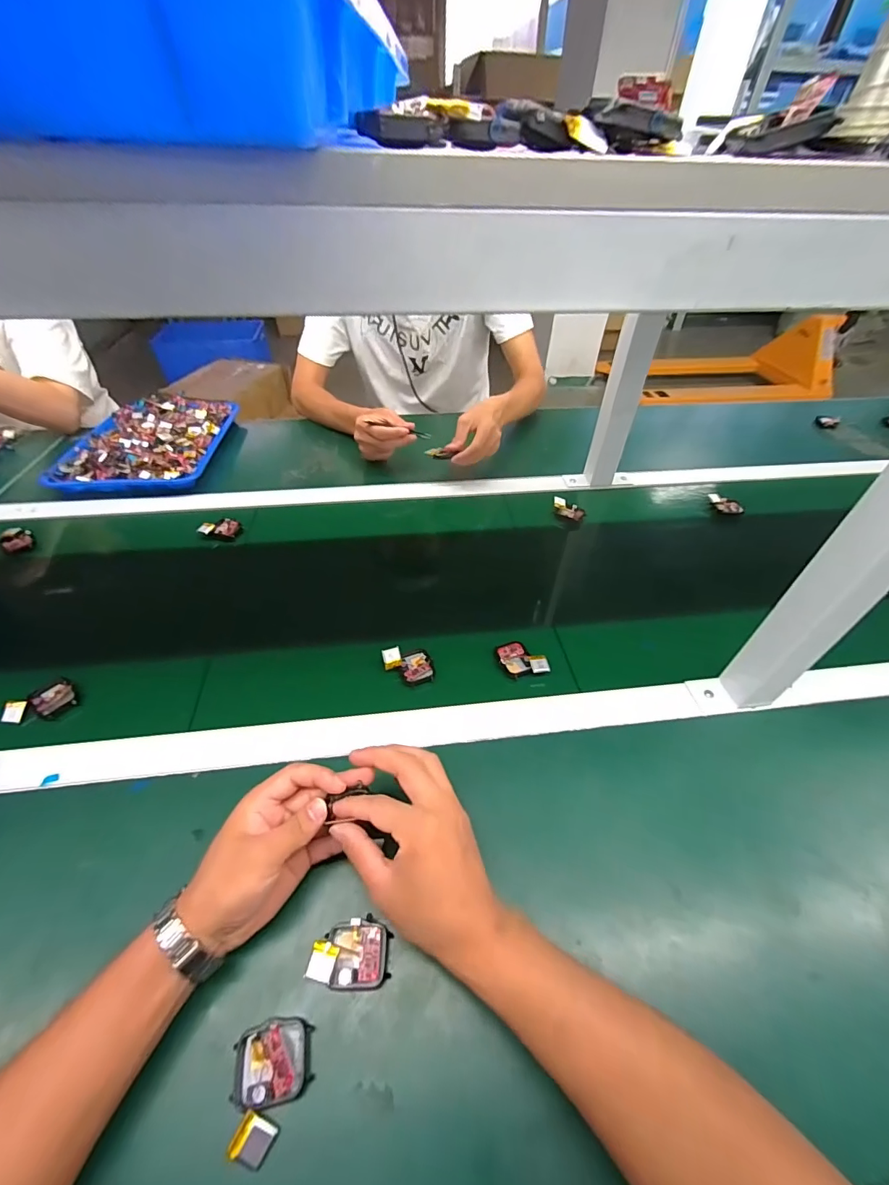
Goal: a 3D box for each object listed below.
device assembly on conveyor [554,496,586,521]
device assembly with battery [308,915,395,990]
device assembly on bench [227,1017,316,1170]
[{"bbox_3d":[0.200,-0.134,0.721,0.056,0.016,0.024,32,52,11],"label":"device assembly on conveyor"},{"bbox_3d":[-0.067,0.262,0.323,0.054,0.017,0.040,0,46,-1],"label":"device assembly with battery"},{"bbox_3d":[-0.110,0.310,0.279,0.046,0.016,0.060,-5,46,-5],"label":"device assembly on bench"}]

